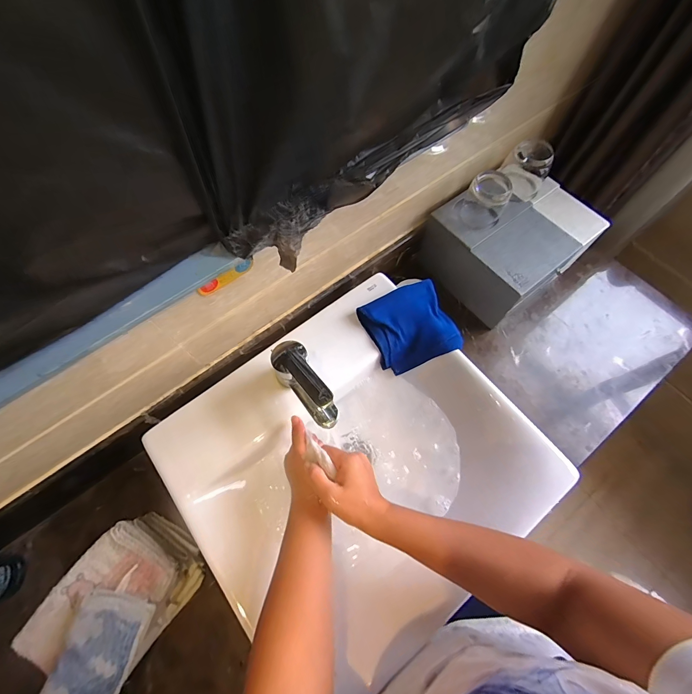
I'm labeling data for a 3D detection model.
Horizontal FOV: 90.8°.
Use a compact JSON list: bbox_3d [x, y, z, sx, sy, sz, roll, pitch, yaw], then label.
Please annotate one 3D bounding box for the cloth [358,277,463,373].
[{"bbox_3d":[0.105,-0.027,0.569,0.140,0.068,0.129,-23,69,-9],"label":"cloth"}]

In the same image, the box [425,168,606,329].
[{"bbox_3d":[0.327,-0.211,0.693,0.264,0.139,0.227,-35,72,-13],"label":"box"}]

